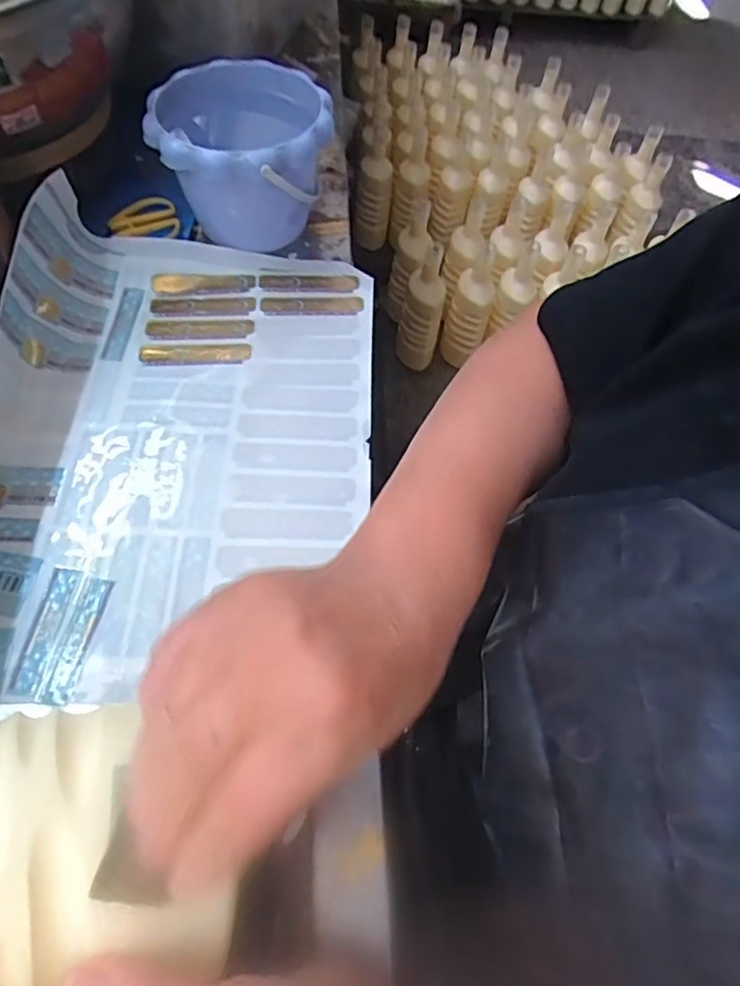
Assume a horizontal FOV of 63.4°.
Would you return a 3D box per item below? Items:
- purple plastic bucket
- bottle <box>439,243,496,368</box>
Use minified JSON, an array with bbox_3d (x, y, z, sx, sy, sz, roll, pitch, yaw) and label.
[{"bbox_3d":[-0.112,-0.304,0.561,0.149,0.120,0.154,3,59,-4],"label":"purple plastic bucket"},{"bbox_3d":[0.196,-0.357,1.191,0.078,0.222,0.104,4,59,-4],"label":"bottle"}]

